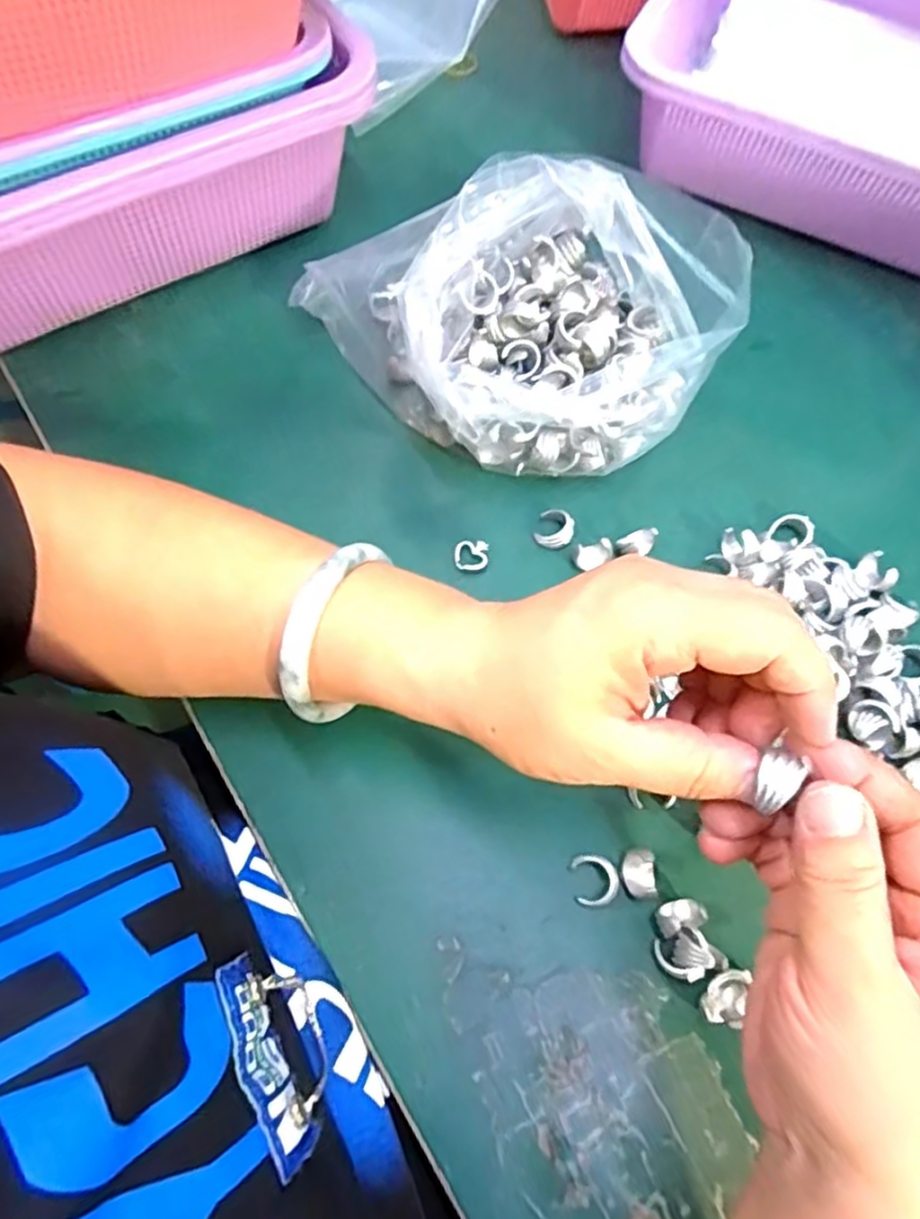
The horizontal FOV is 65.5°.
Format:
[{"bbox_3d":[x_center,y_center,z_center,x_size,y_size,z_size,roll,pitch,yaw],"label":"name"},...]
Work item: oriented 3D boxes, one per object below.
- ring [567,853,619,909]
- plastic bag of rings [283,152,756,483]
[{"bbox_3d":[0.054,0.108,0.285,0.018,0.009,0.020,-6,66,-5],"label":"ring"},{"bbox_3d":[0.031,-0.158,0.362,0.155,0.089,0.188,-41,74,-18],"label":"plastic bag of rings"}]

